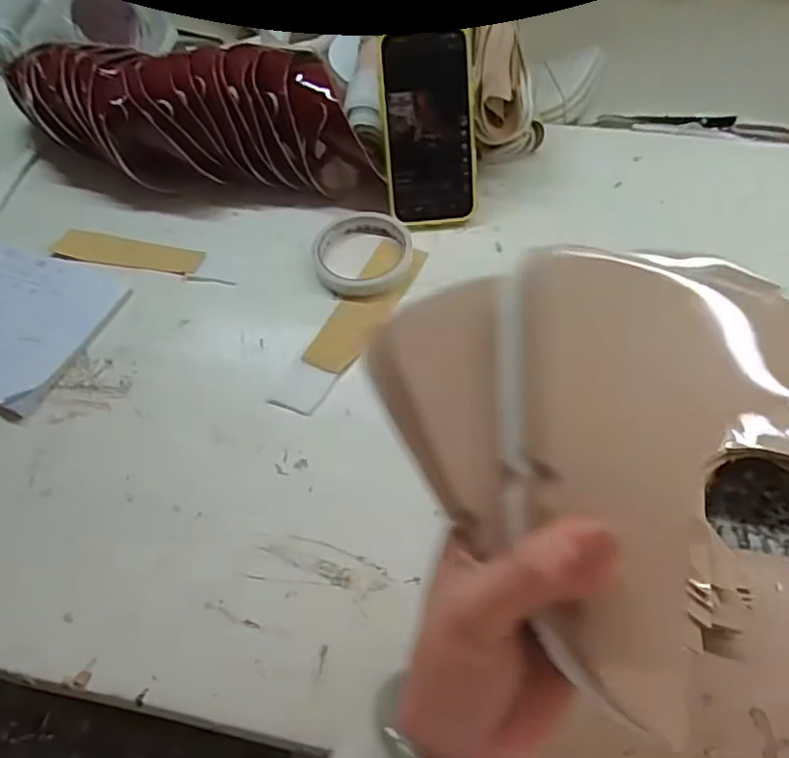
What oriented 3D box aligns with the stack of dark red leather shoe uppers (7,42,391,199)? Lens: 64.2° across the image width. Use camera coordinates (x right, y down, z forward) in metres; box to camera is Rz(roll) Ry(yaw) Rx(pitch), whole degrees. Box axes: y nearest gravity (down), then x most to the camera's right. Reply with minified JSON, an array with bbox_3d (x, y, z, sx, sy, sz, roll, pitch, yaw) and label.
[{"bbox_3d":[-0.192,-0.244,0.605,0.360,0.093,0.111,2,58,6],"label":"stack of dark red leather shoe uppers"}]

